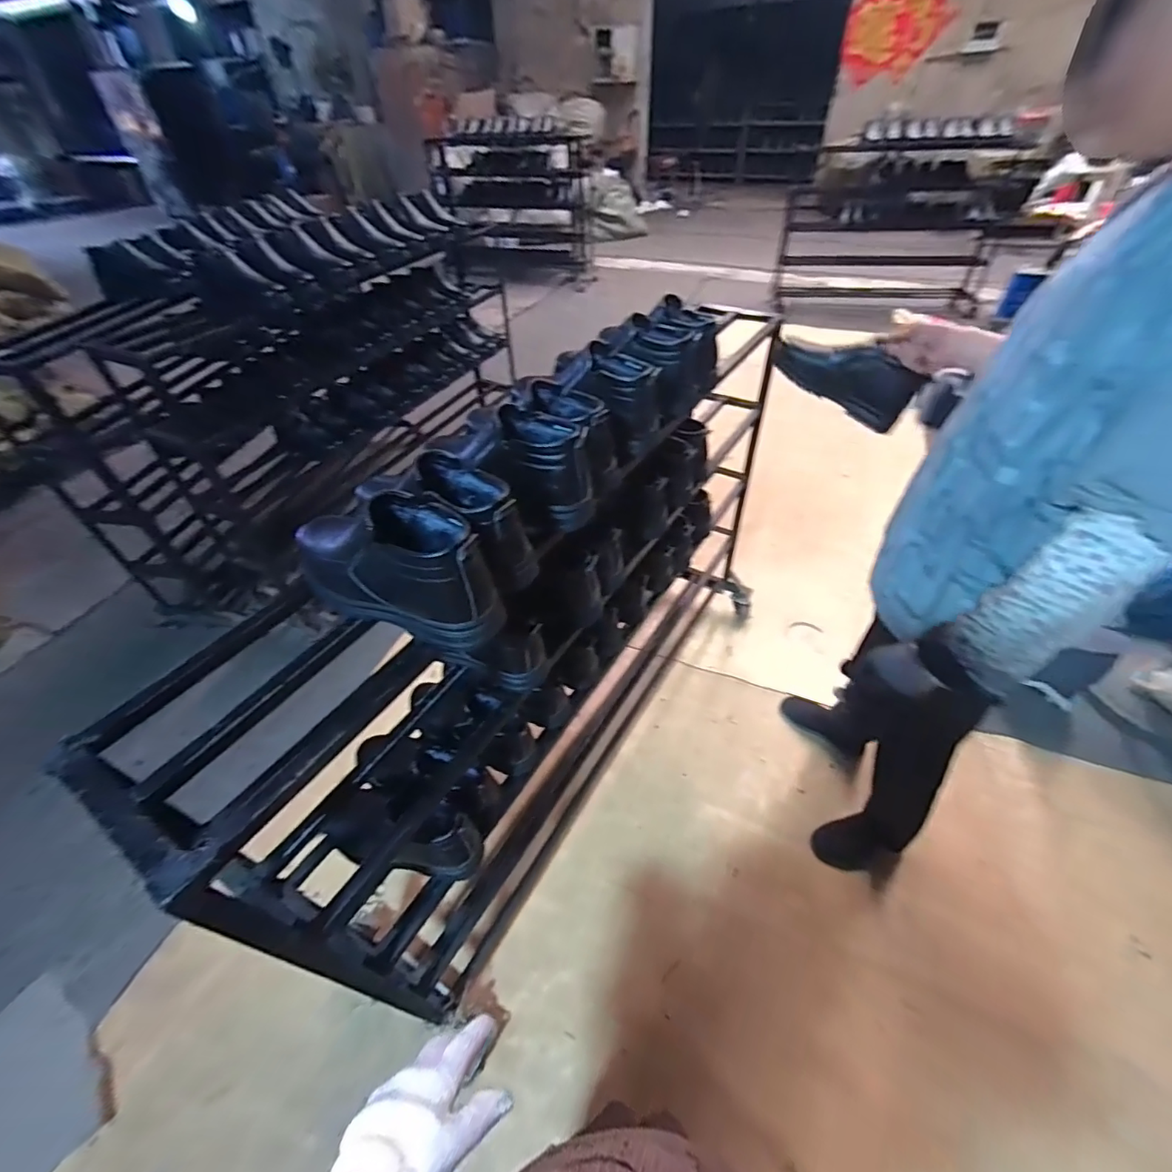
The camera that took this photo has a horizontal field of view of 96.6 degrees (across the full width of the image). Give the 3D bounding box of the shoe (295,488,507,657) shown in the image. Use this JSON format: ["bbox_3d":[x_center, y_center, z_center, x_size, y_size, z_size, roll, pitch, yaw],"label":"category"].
[{"bbox_3d":[-0.221,-0.030,0.574,0.261,0.125,0.102,16,49,18],"label":"shoe"}]

